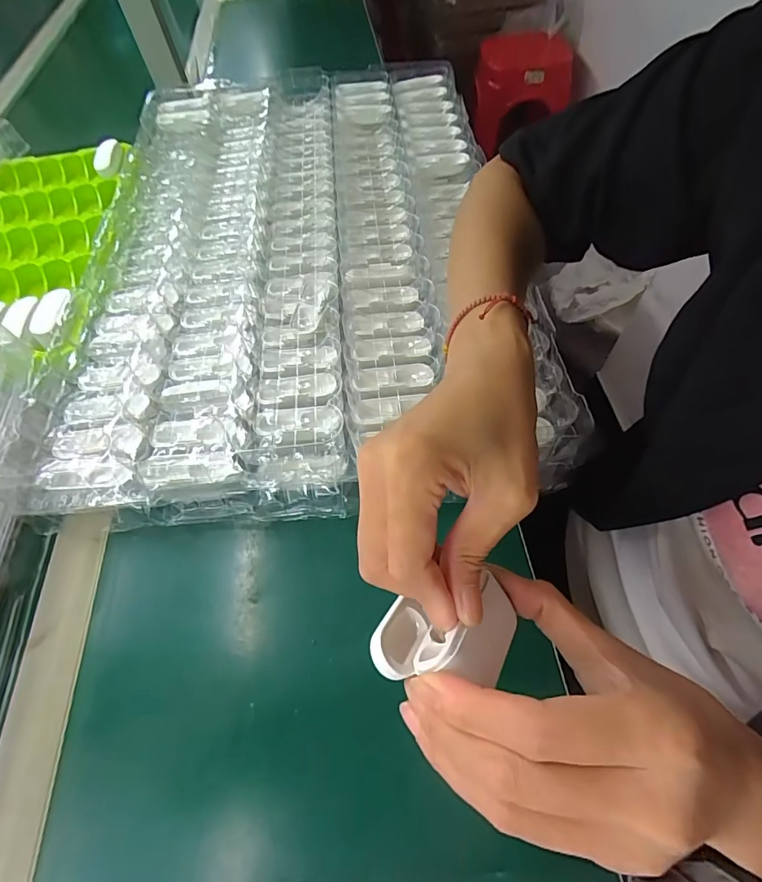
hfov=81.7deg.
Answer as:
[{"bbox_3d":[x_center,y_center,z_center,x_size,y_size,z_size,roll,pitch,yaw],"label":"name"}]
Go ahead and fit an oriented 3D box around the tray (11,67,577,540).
[{"bbox_3d":[-0.080,-0.214,0.450,0.395,0.042,0.597,-6,59,1],"label":"tray"}]

